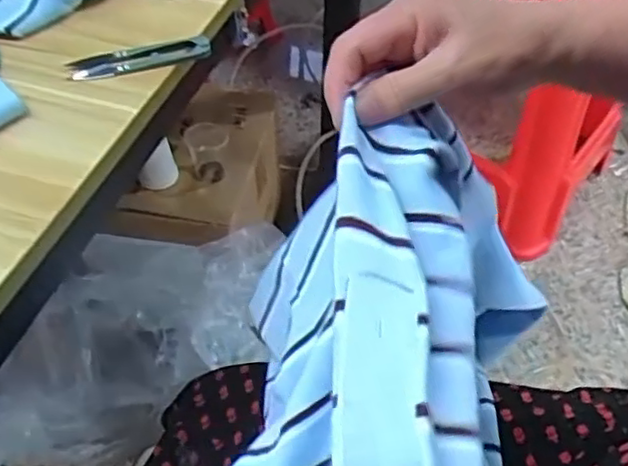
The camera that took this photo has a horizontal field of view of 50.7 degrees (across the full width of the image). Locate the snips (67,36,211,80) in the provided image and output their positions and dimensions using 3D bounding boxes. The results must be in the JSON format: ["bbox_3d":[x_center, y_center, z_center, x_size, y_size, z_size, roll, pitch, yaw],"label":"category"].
[{"bbox_3d":[-0.126,-0.128,0.483,0.100,0.009,0.022,-12,50,-10],"label":"snips"}]

